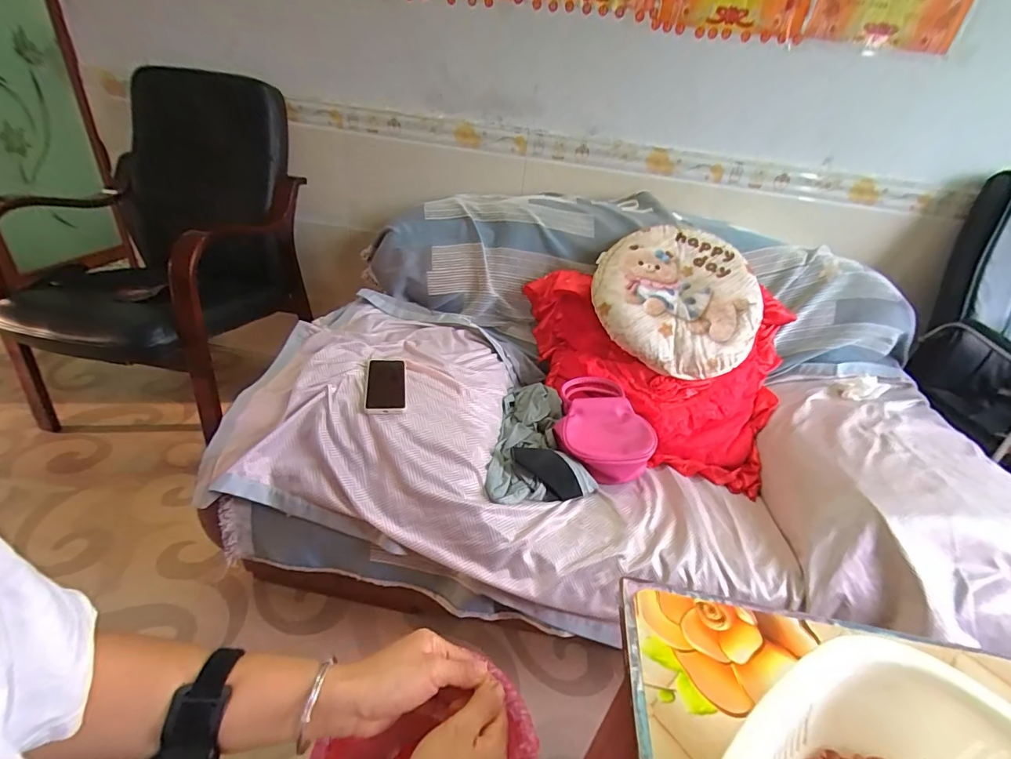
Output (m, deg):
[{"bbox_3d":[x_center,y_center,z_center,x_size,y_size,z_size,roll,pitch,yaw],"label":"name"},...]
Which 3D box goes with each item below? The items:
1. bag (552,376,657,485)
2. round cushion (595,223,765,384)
[{"bbox_3d":[0.207,0.103,0.942,0.192,0.099,0.235,9,31,2],"label":"bag"},{"bbox_3d":[0.396,-0.193,1.016,0.376,0.049,0.366,-1,74,4],"label":"round cushion"}]

